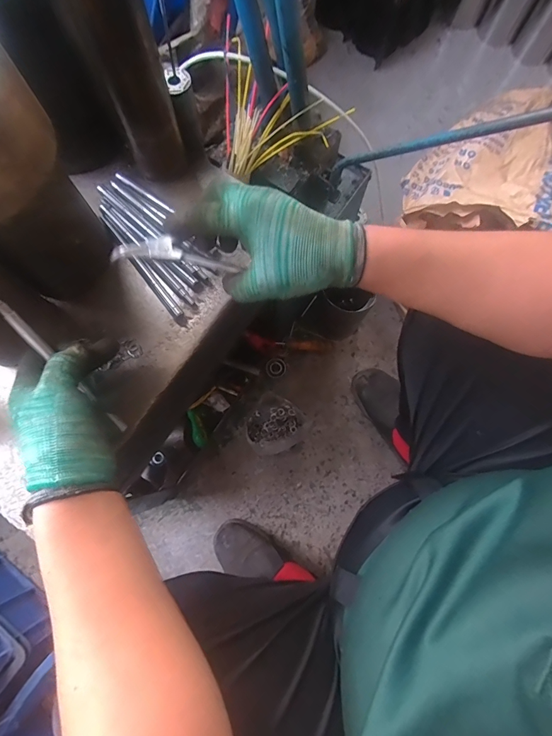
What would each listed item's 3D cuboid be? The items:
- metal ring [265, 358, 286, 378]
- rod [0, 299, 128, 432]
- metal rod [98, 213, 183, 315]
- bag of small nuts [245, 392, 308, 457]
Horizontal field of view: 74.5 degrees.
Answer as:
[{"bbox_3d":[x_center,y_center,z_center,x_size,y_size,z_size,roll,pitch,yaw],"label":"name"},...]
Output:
[{"bbox_3d":[0.000,0.000,0.844,0.046,0.012,0.047,0,76,-1],"label":"metal ring"},{"bbox_3d":[-0.196,-0.001,0.333,0.010,0.006,0.163,-41,106,-10],"label":"rod"},{"bbox_3d":[-0.158,-0.119,0.424,0.012,0.011,0.155,-38,79,-10],"label":"metal rod"},{"bbox_3d":[-0.003,0.125,0.793,0.121,0.078,0.128,37,78,8],"label":"bag of small nuts"}]

